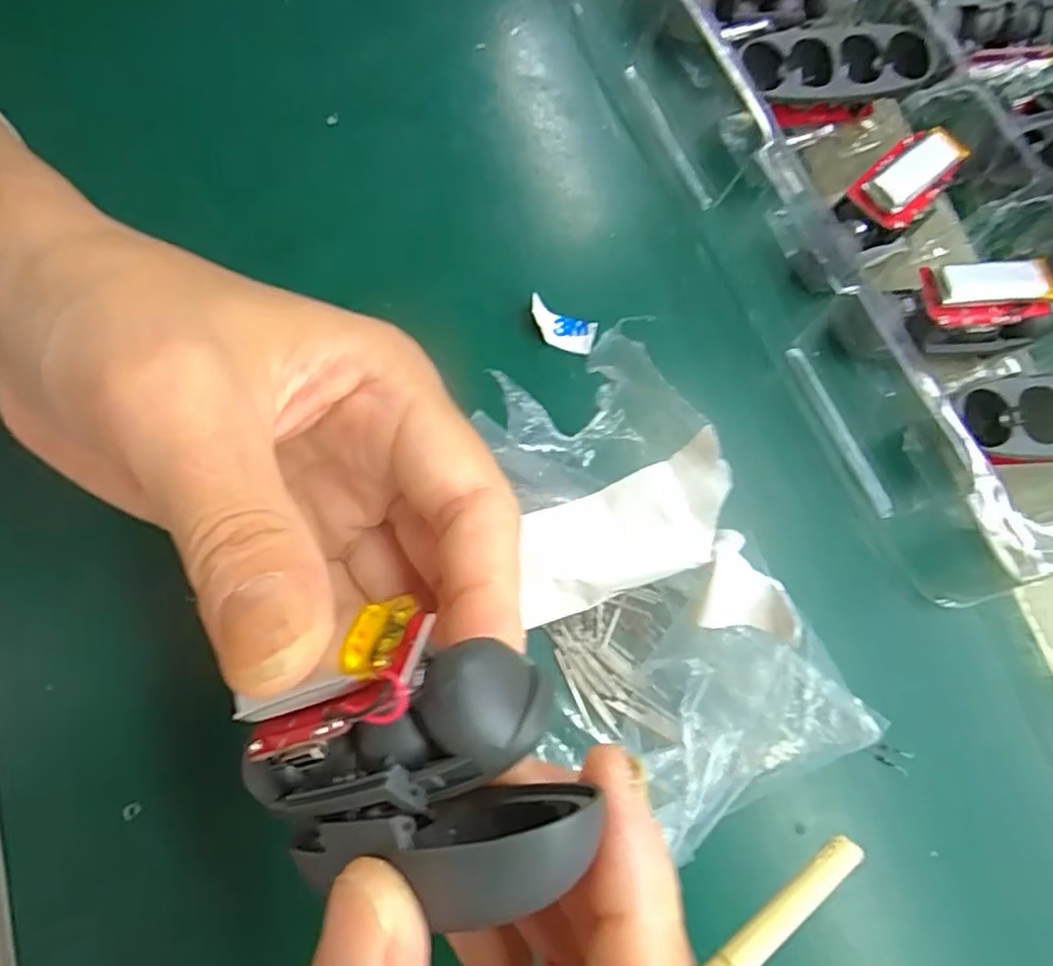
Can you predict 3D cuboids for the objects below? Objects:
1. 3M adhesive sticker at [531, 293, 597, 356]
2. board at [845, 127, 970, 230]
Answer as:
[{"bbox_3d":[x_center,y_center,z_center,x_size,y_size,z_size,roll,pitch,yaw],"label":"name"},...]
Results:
[{"bbox_3d":[0.011,-0.051,0.225,0.024,0.006,0.012,27,76,-16],"label":"3M adhesive sticker"},{"bbox_3d":[0.118,-0.095,0.213,0.032,0.009,0.019,-43,80,-10],"label":"board"}]

